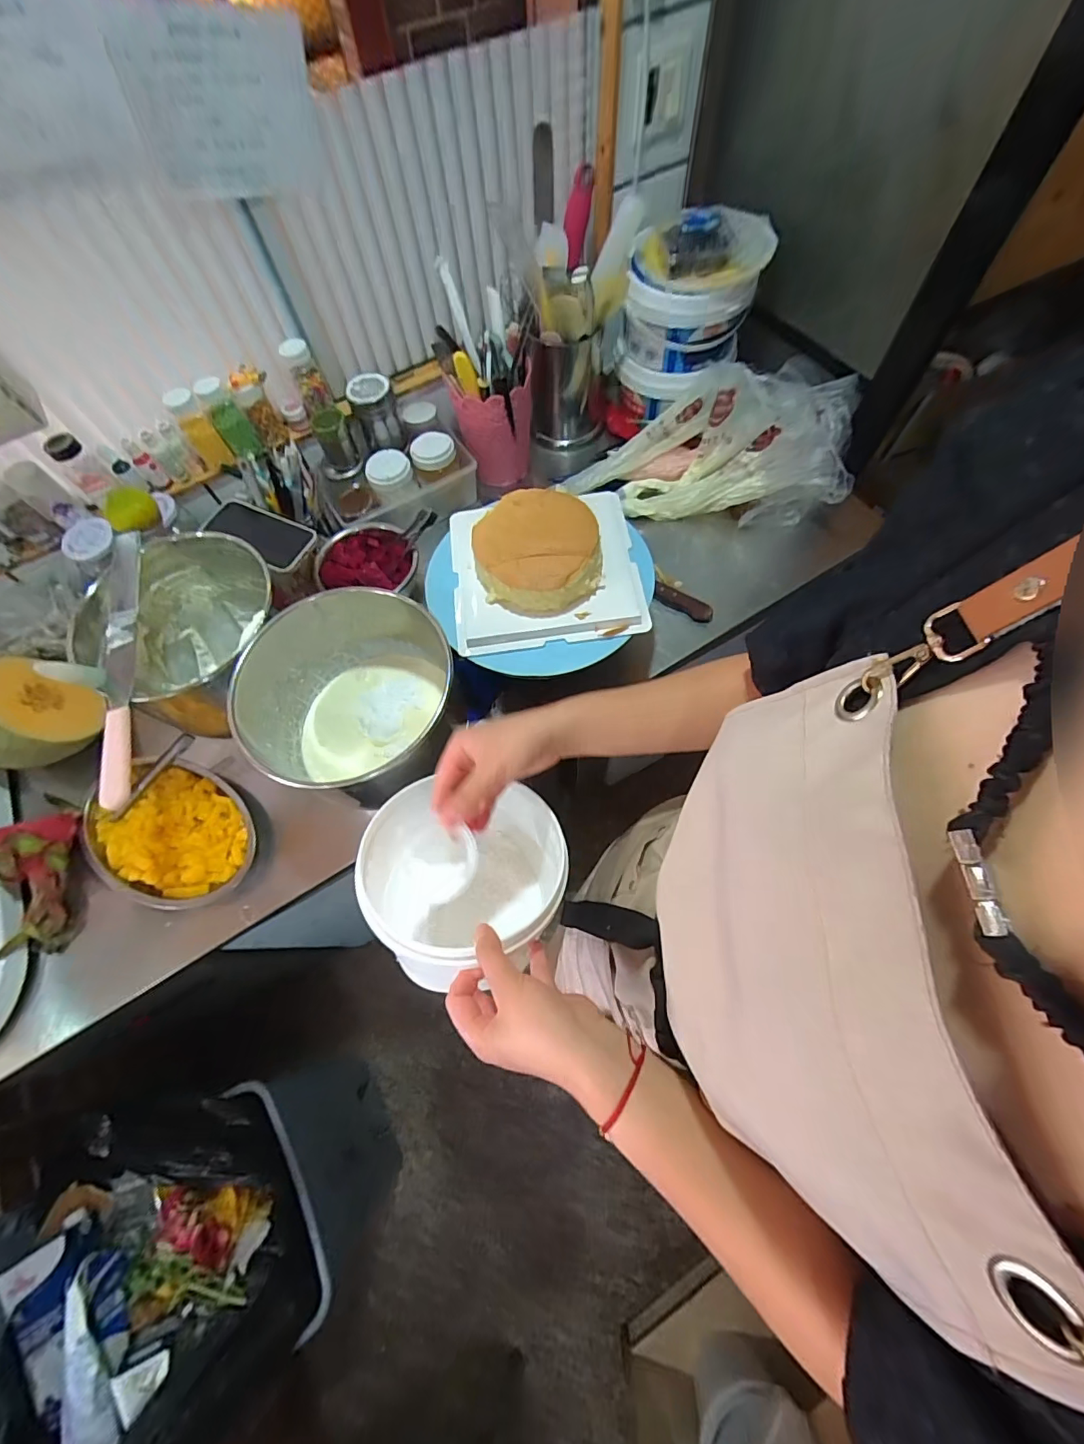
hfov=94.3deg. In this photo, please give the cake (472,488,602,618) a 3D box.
[{"bbox_3d":[-0.006,-0.213,0.622,0.149,0.053,0.156,-1,66,3],"label":"cake"}]

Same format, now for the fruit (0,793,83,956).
[{"bbox_3d":[-0.656,0.187,0.634,0.096,0.097,0.195,2,67,4],"label":"fruit"}]

